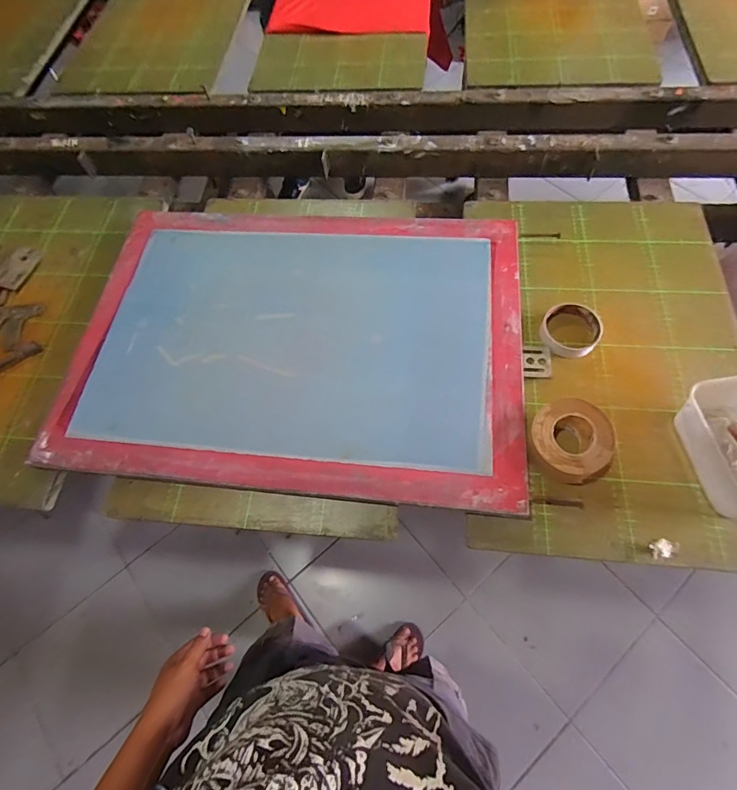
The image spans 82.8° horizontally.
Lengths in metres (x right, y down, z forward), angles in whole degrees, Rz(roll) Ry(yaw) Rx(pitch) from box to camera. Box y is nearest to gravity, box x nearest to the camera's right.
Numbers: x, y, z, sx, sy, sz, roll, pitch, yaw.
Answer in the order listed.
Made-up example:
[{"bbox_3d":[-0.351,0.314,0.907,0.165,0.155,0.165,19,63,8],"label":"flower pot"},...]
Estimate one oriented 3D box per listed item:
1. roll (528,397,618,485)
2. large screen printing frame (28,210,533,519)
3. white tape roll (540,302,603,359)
[{"bbox_3d":[0.262,0.063,0.548,0.101,0.053,0.103,-2,66,4],"label":"roll"},{"bbox_3d":[-0.109,-0.090,0.647,0.672,0.037,0.478,4,66,6],"label":"large screen printing frame"},{"bbox_3d":[0.306,-0.098,0.632,0.084,0.023,0.082,-2,66,4],"label":"white tape roll"}]

